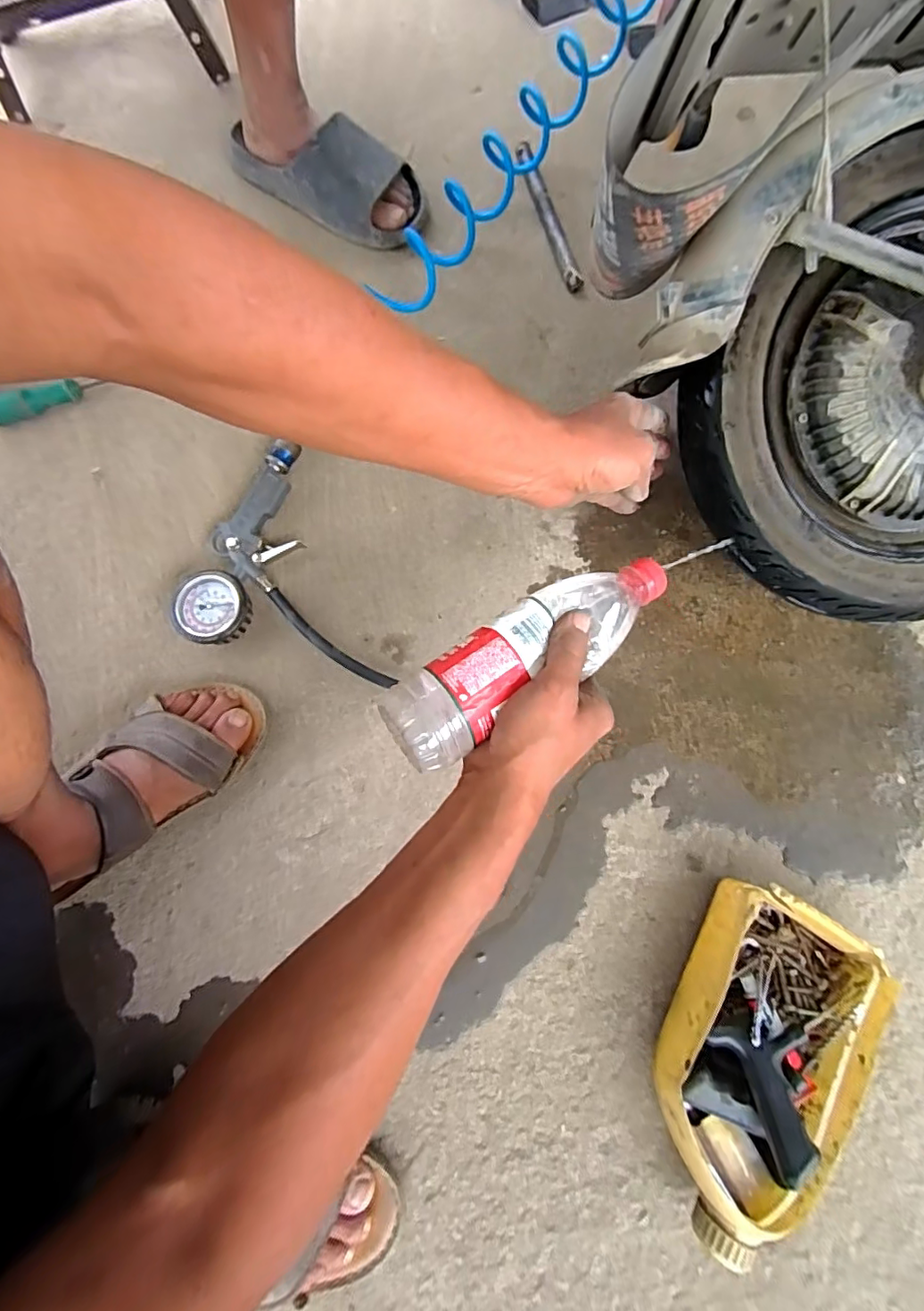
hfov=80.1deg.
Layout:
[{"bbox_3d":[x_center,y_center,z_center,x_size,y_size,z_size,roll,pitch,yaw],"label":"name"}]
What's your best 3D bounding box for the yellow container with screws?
[{"bbox_3d":[0.237,0.323,0.441,0.141,0.062,0.246,27,76,9],"label":"yellow container with screws"}]

